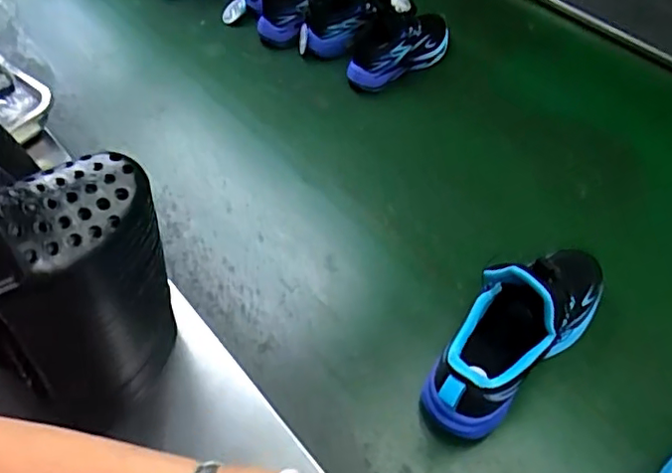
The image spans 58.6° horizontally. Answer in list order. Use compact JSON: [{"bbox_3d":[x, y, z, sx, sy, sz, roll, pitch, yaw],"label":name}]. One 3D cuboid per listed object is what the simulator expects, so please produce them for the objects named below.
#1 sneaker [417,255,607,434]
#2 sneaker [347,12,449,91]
[{"bbox_3d":[0.188,0.076,0.580,0.247,0.148,0.086,-37,60,-23],"label":"sneaker"},{"bbox_3d":[0.097,-0.301,0.921,0.195,0.089,0.077,-31,58,-19],"label":"sneaker"}]

